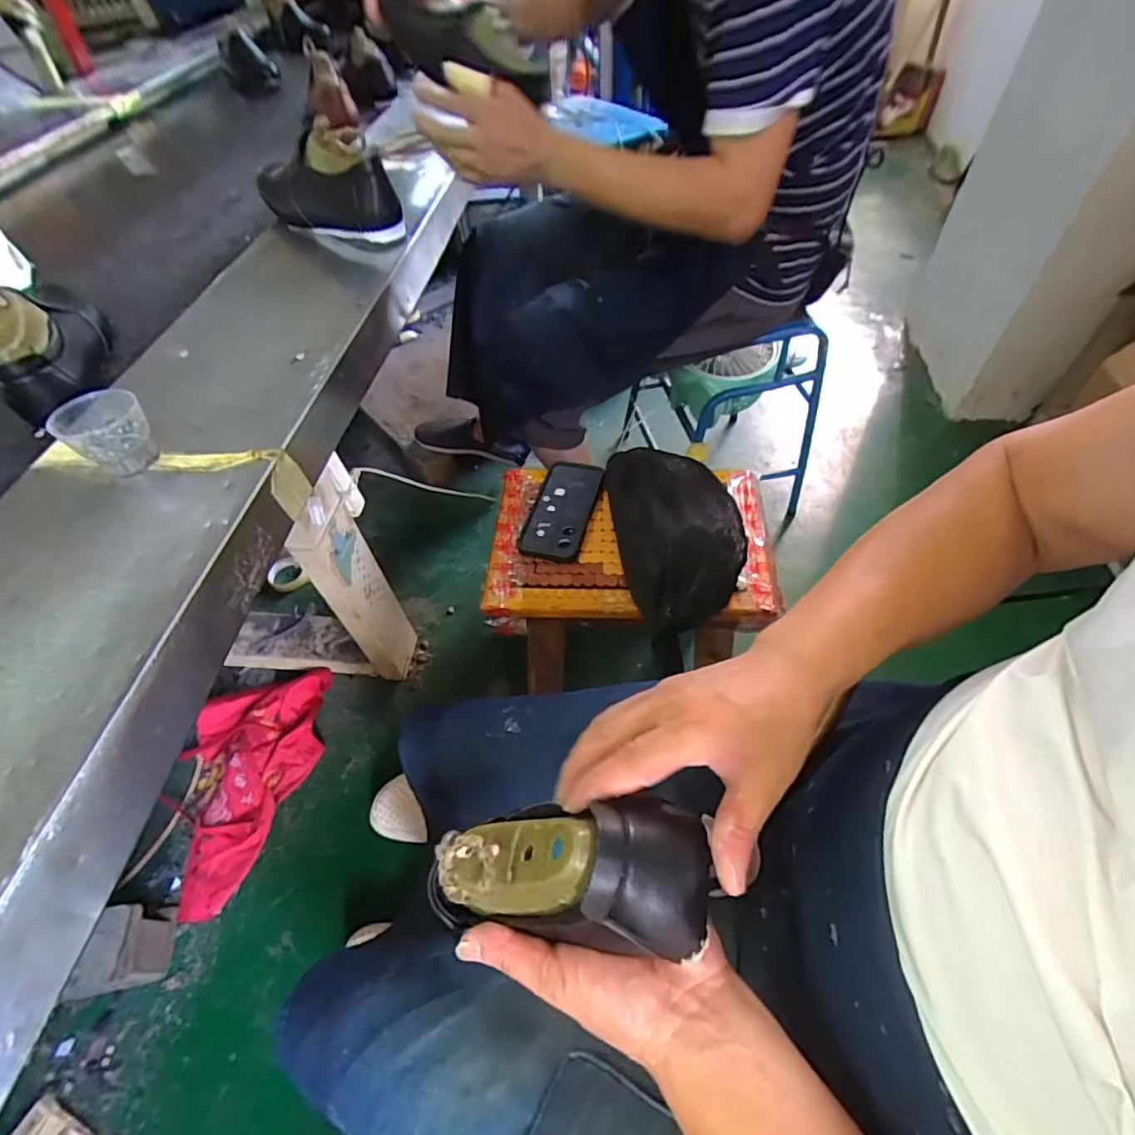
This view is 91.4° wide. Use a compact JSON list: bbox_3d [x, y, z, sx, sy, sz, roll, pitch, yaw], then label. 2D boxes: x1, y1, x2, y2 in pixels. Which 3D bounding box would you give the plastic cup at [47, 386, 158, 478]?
[{"bbox_3d":[-0.386,-0.112,0.468,0.062,0.051,0.055,-39,61,-22],"label":"plastic cup"}]

